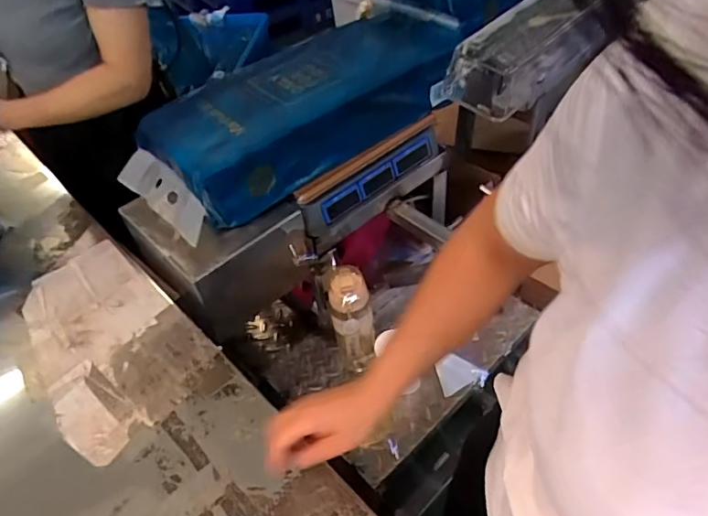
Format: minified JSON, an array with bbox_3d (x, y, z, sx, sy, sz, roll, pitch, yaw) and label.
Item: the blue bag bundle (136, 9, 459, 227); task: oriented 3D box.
[{"bbox_3d":[-0.063,-0.287,0.935,0.598,0.115,0.232,-36,53,-25],"label":"blue bag bundle"}]

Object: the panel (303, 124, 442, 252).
[{"bbox_3d":[0.044,-0.125,0.928,0.318,0.094,0.015,-35,34,-27],"label":"panel"}]

